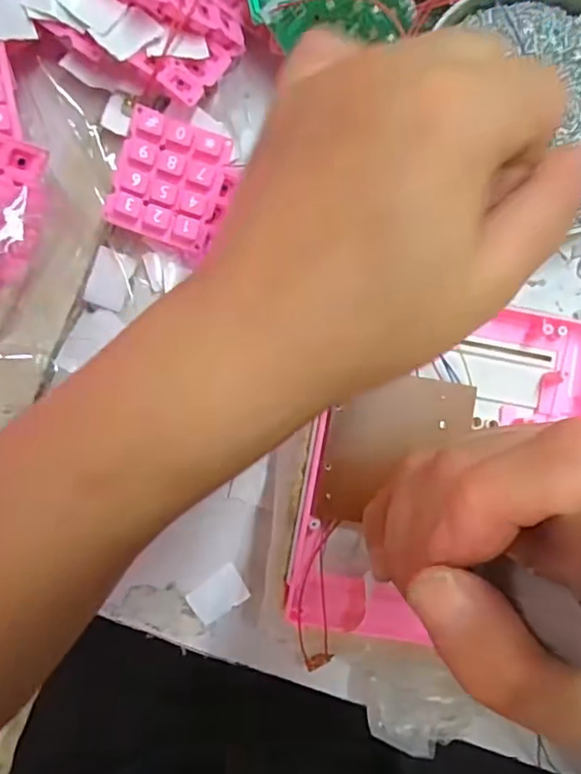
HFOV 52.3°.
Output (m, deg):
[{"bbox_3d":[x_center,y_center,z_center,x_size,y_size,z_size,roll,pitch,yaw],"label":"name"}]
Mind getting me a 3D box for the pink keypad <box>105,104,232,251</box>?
[{"bbox_3d":[-0.060,-0.102,0.289,0.047,0.012,0.058,17,86,-3],"label":"pink keypad"}]

